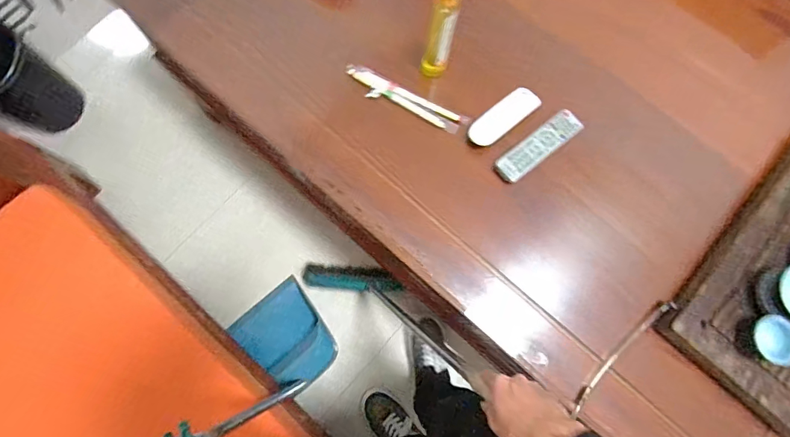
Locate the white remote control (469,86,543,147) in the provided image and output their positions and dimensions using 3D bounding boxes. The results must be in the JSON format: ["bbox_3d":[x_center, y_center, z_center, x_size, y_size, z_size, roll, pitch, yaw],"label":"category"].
[{"bbox_3d":[0.194,-0.179,0.811,0.143,0.014,0.056,-40,79,-9],"label":"white remote control"}]

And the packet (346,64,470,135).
[{"bbox_3d":[0.017,-0.216,0.822,0.234,0.016,0.042,27,78,7],"label":"packet"}]

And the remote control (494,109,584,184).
[{"bbox_3d":[0.252,-0.128,0.801,0.181,0.021,0.052,-39,79,-8],"label":"remote control"}]

